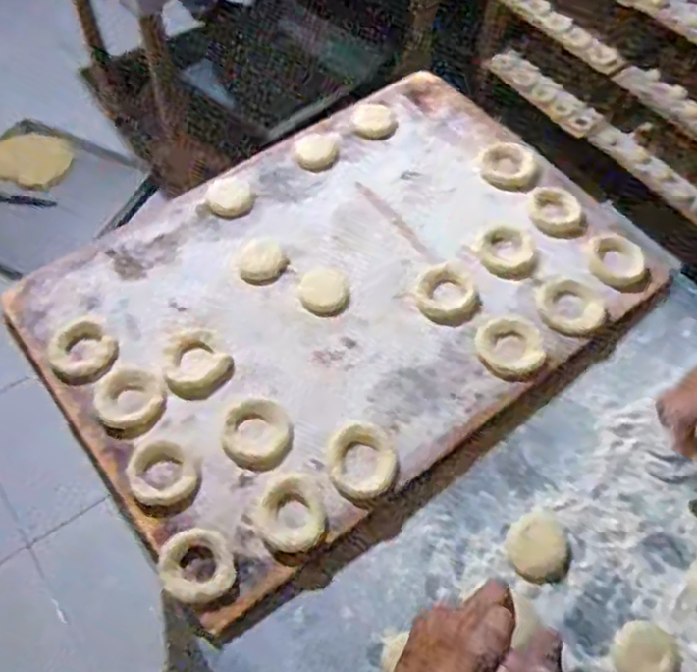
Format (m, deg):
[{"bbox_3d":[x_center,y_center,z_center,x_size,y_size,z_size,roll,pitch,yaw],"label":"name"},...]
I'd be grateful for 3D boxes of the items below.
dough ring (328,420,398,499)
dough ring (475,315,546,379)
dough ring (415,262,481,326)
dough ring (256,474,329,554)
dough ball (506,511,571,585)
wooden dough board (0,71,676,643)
[{"bbox_3d":[0.014,0.112,0.617,0.060,0.016,0.064,0,59,0],"label":"dough ring"},{"bbox_3d":[0.160,0.011,0.679,0.066,0.008,0.068,0,59,0],"label":"dough ring"},{"bbox_3d":[0.103,-0.044,0.705,0.064,0.009,0.072,2,59,1],"label":"dough ring"},{"bbox_3d":[-0.048,0.151,0.588,0.058,0.010,0.063,0,59,0],"label":"dough ring"},{"bbox_3d":[0.168,0.183,0.602,0.055,0.019,0.062,14,60,8],"label":"dough ball"},{"bbox_3d":[-0.008,-0.053,0.727,0.592,0.031,0.429,-34,65,-19],"label":"wooden dough board"}]

